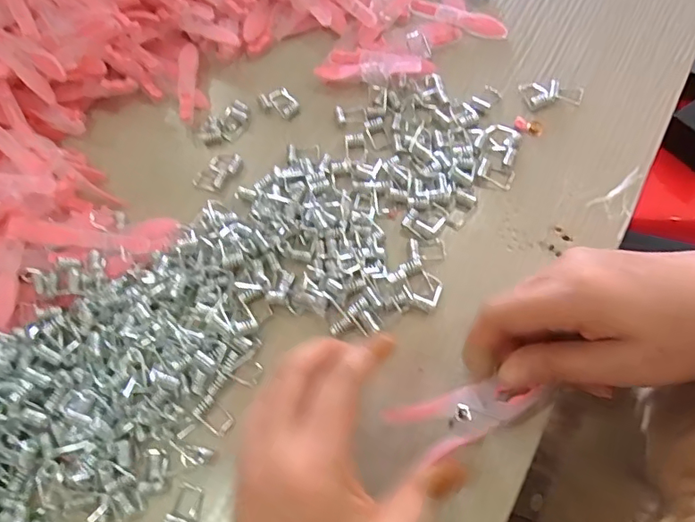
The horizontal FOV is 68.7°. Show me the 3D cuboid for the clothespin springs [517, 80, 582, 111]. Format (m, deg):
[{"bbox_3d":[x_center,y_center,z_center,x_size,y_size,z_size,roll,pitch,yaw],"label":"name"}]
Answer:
[{"bbox_3d":[0.142,-0.117,0.350,0.040,0.007,0.022,-7,63,5],"label":"clothespin springs"}]

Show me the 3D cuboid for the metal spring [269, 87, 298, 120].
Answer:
[{"bbox_3d":[-0.046,-0.117,0.377,0.014,0.008,0.024,-35,65,-10],"label":"metal spring"}]

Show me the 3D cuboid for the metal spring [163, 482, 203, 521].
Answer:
[{"bbox_3d":[-0.086,0.130,0.267,0.017,0.006,0.023,12,66,13],"label":"metal spring"}]

